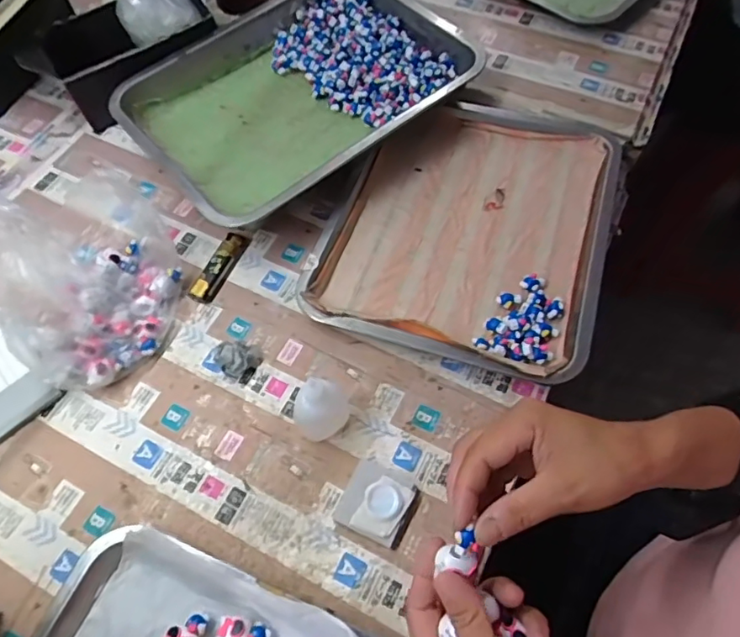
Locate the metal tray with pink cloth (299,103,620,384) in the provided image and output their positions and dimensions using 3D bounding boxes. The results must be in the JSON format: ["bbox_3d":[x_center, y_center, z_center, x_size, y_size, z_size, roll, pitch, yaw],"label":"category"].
[{"bbox_3d":[0.101,-0.095,0.540,0.257,0.035,0.294,18,63,11],"label":"metal tray with pink cloth"}]

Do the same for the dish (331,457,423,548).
[{"bbox_3d":[0.006,0.141,0.418,0.052,0.018,0.053,22,64,13],"label":"dish"}]

